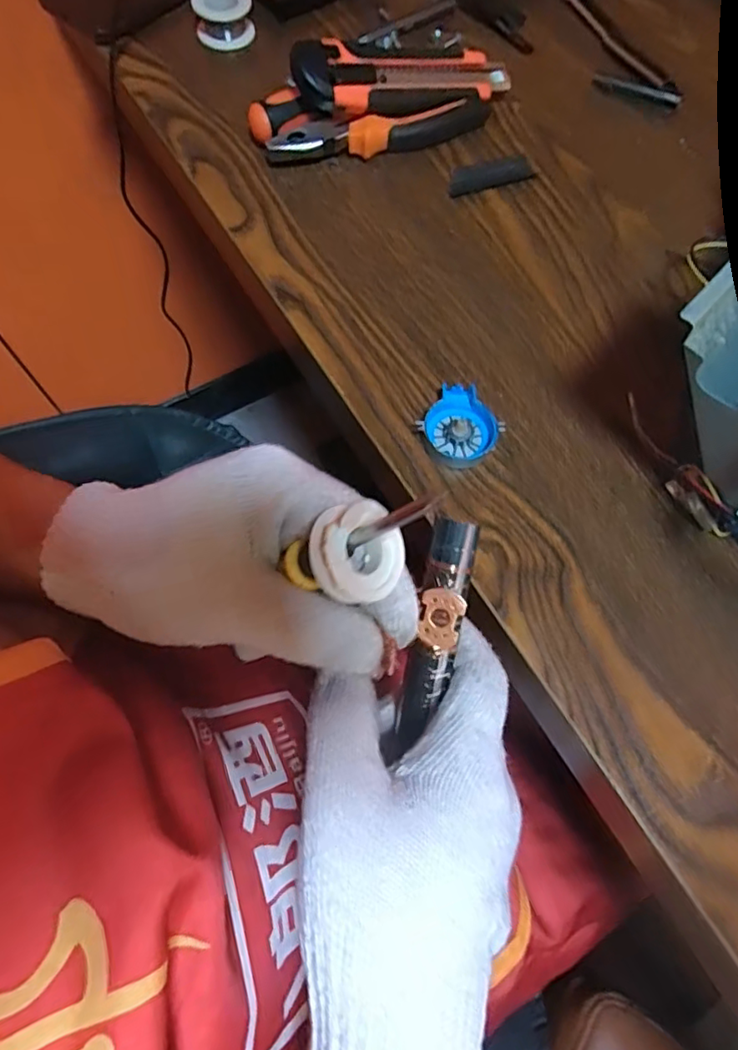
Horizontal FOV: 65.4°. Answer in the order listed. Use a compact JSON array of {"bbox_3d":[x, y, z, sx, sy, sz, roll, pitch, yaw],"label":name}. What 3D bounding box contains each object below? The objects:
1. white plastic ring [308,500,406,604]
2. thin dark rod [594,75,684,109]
[{"bbox_3d":[-0.003,0.010,0.198,0.033,0.023,0.028,-26,72,-10],"label":"white plastic ring"},{"bbox_3d":[0.201,-0.325,0.429,0.067,0.012,0.010,13,70,3],"label":"thin dark rod"}]

